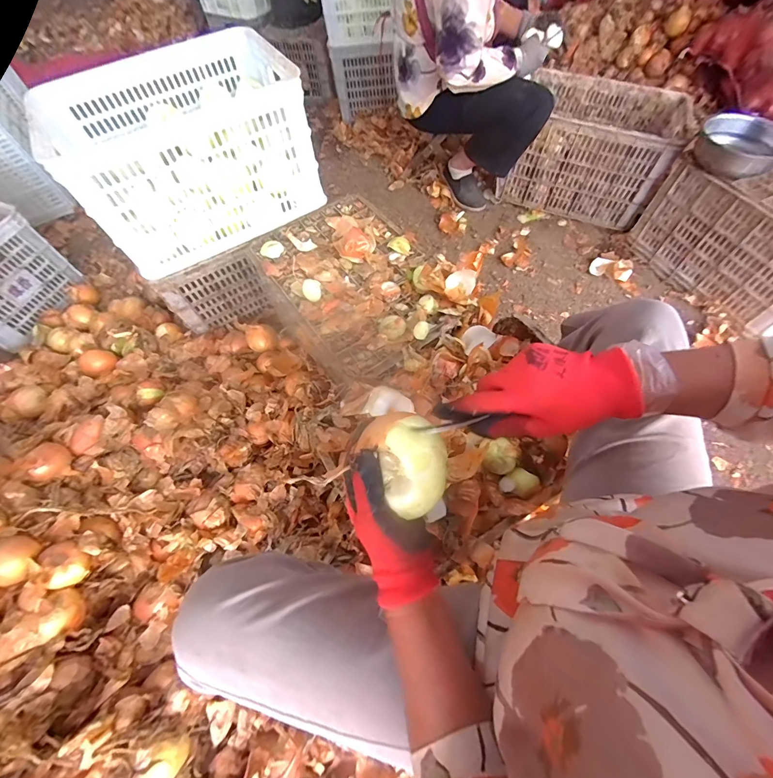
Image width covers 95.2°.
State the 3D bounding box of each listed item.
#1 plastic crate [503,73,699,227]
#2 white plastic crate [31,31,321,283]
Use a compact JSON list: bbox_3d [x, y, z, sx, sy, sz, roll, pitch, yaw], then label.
[{"bbox_3d":[0.698,-0.832,1.241,0.485,0.304,0.352,23,65,15],"label":"plastic crate"},{"bbox_3d":[-0.467,-0.573,0.848,0.491,0.264,0.360,-31,64,-13],"label":"white plastic crate"}]

